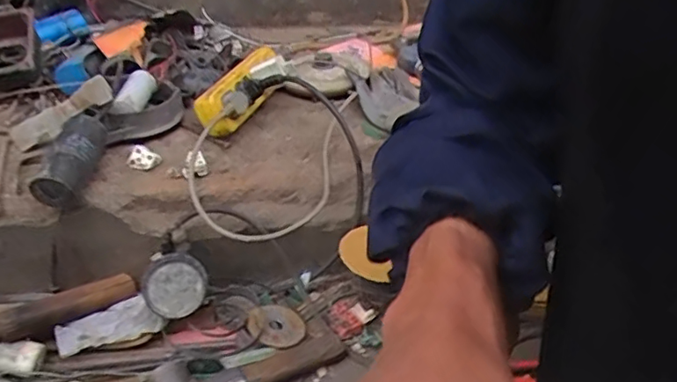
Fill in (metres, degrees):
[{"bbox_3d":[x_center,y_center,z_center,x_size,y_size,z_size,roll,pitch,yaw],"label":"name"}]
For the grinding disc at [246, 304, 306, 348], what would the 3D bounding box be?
[{"bbox_3d":[-0.072,0.155,0.675,0.066,0.007,0.075,19,21,-4],"label":"grinding disc"}]

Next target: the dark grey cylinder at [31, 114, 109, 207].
[{"bbox_3d":[-0.307,-0.040,0.665,0.045,0.047,0.114,10,59,10],"label":"dark grey cylinder"}]

